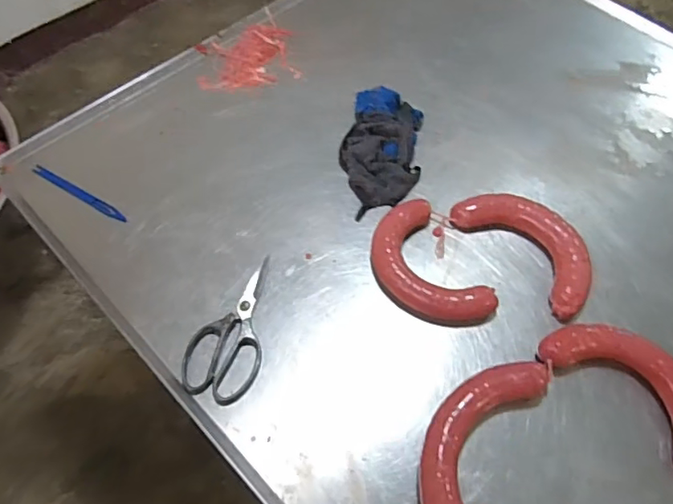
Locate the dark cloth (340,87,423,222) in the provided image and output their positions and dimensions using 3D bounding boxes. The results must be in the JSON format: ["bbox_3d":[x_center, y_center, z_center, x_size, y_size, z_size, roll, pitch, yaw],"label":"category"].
[{"bbox_3d":[0.070,-0.160,0.854,0.125,0.042,0.235,6,60,2],"label":"dark cloth"}]

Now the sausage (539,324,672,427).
[{"bbox_3d":[0.362,0.165,0.666,0.226,0.046,0.110,40,66,20],"label":"sausage"}]

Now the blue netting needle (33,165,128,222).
[{"bbox_3d":[-0.385,-0.088,0.823,0.168,0.005,0.019,30,52,9],"label":"blue netting needle"}]

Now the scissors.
[{"bbox_3d":[-0.137,0.094,0.714,0.092,0.017,0.201,8,60,3],"label":"scissors"}]

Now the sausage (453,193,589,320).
[{"bbox_3d":[0.275,-0.013,0.775,0.109,0.038,0.219,-35,67,-19],"label":"sausage"}]

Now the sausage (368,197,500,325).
[{"bbox_3d":[0.117,0.021,0.753,0.118,0.036,0.198,-23,64,-14],"label":"sausage"}]

